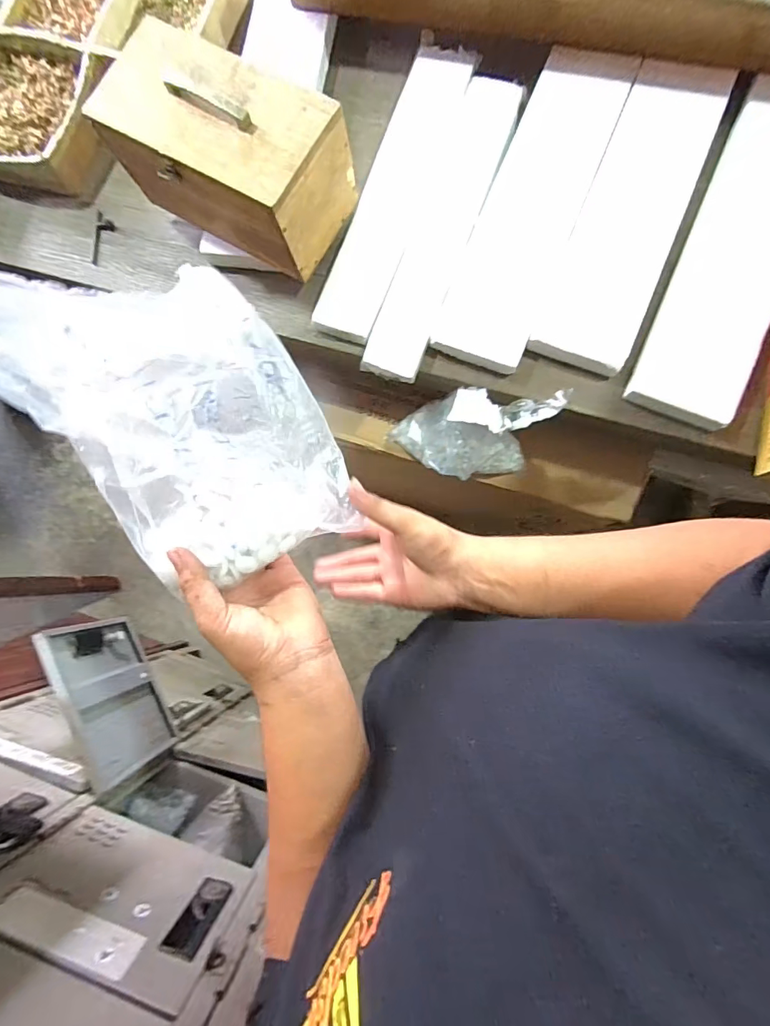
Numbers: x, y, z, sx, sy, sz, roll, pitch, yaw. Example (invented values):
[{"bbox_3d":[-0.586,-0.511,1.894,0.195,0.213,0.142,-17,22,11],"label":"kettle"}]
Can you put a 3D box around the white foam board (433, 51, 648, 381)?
[{"bbox_3d":[0.256,-0.533,0.771,0.158,0.014,0.597,23,85,8],"label":"white foam board"}]

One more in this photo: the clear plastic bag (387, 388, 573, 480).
[{"bbox_3d":[0.145,-0.137,0.805,0.265,0.193,0.130,12,84,7],"label":"clear plastic bag"}]

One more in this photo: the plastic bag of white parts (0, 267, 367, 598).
[{"bbox_3d":[-0.159,-0.070,0.350,0.244,0.069,0.248,-26,96,-42],"label":"plastic bag of white parts"}]

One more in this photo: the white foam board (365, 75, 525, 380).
[{"bbox_3d":[0.105,-0.505,0.777,0.100,0.009,0.579,20,85,8],"label":"white foam board"}]

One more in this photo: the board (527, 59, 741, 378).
[{"bbox_3d":[0.415,-0.513,0.746,0.154,0.021,0.574,23,85,8],"label":"board"}]

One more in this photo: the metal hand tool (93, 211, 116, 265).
[{"bbox_3d":[-0.539,-0.531,0.866,0.039,0.008,0.103,4,83,6],"label":"metal hand tool"}]

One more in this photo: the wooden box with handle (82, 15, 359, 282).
[{"bbox_3d":[-0.237,-0.556,0.717,0.316,0.190,0.186,31,86,9],"label":"wooden box with handle"}]

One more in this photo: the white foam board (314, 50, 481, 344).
[{"bbox_3d":[0.019,-0.578,0.795,0.113,0.012,0.570,19,85,8],"label":"white foam board"}]

